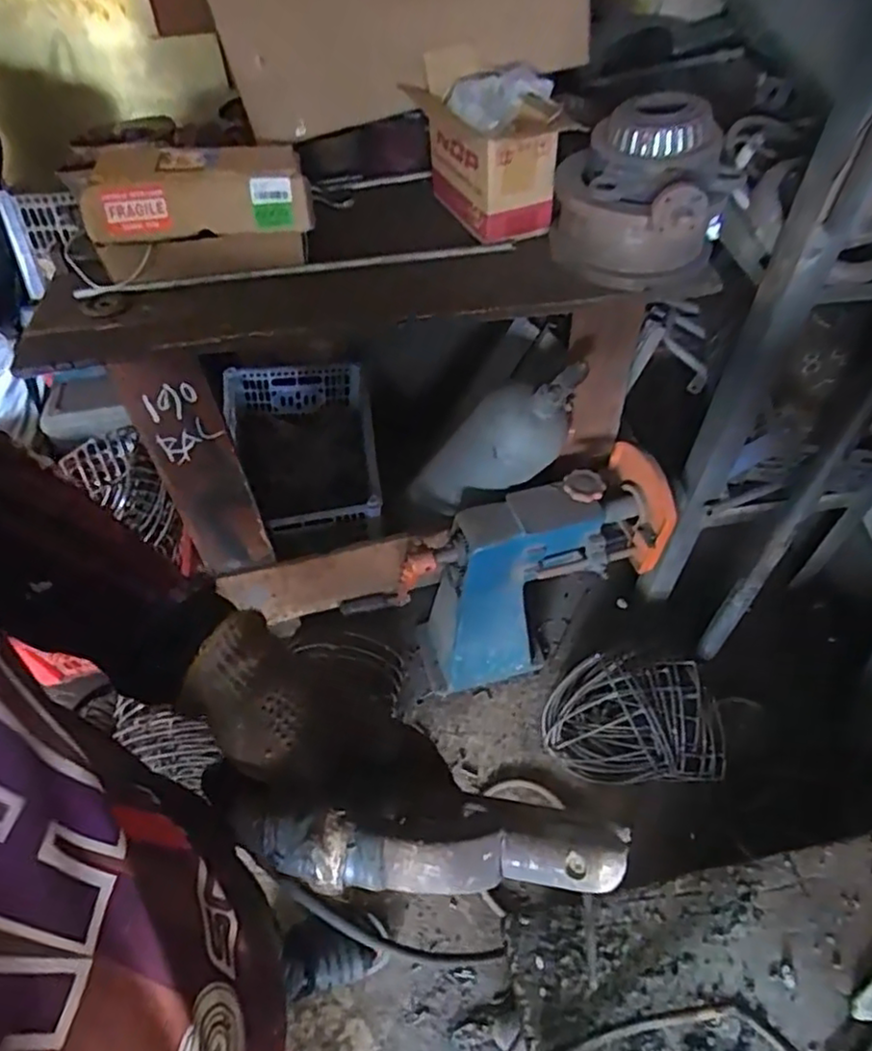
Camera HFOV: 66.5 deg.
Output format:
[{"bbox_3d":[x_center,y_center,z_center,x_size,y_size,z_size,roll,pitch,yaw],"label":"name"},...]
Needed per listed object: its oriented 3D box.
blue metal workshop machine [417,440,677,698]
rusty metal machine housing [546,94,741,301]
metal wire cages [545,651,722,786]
[{"bbox_3d":[0.192,0.091,1.258,0.424,0.447,0.190,-16,54,-10],"label":"blue metal workshop machine"},{"bbox_3d":[0.268,-0.417,0.860,0.228,0.182,0.176,13,54,11],"label":"rusty metal machine housing"},{"bbox_3d":[0.370,0.368,1.256,0.321,0.133,0.206,3,53,4],"label":"metal wire cages"}]

